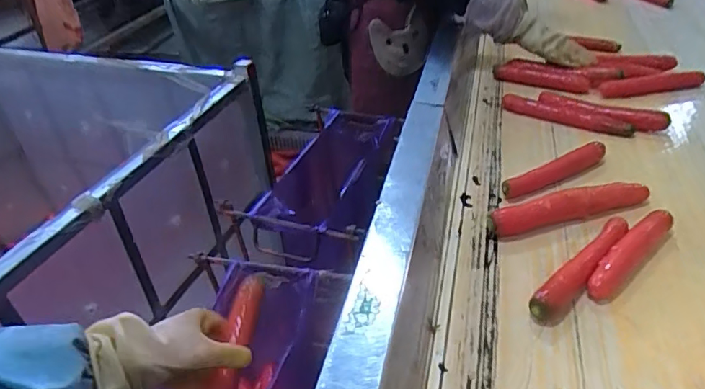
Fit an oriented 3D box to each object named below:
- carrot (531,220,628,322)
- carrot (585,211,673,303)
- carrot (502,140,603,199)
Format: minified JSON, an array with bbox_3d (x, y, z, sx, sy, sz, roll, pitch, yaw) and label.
[{"bbox_3d":[0.299,0.092,0.664,0.218,0.030,0.034,-33,44,-32],"label":"carrot"},{"bbox_3d":[0.363,0.077,0.680,0.196,0.028,0.032,-31,43,-30],"label":"carrot"},{"bbox_3d":[0.338,-0.042,0.864,0.209,0.030,0.025,-21,39,-20],"label":"carrot"}]

